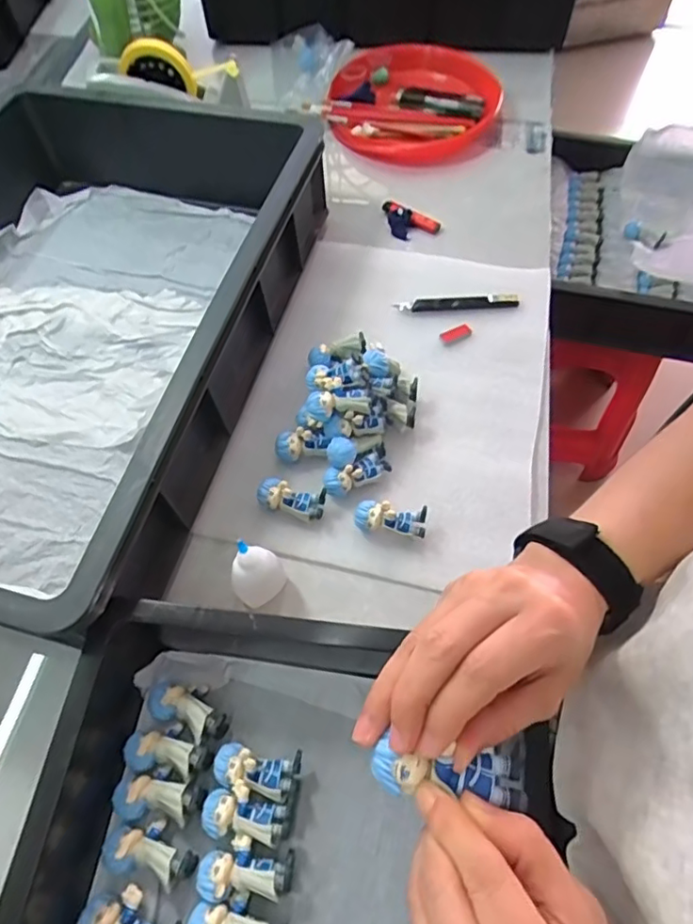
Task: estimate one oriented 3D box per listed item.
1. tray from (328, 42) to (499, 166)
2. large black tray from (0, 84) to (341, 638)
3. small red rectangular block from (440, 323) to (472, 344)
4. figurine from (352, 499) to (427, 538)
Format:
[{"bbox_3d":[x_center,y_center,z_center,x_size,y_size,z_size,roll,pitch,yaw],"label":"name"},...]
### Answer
[{"bbox_3d":[0.091,-0.530,0.827,0.224,0.071,0.235,0,61,1],"label":"tray"},{"bbox_3d":[-0.298,-0.150,0.579,0.413,0.118,0.581,12,62,8],"label":"large black tray"},{"bbox_3d":[0.121,-0.143,0.628,0.037,0.007,0.013,-19,62,-10],"label":"small red rectangular block"},{"bbox_3d":[0.039,0.050,0.506,0.062,0.036,0.027,2,61,2],"label":"figurine"}]

